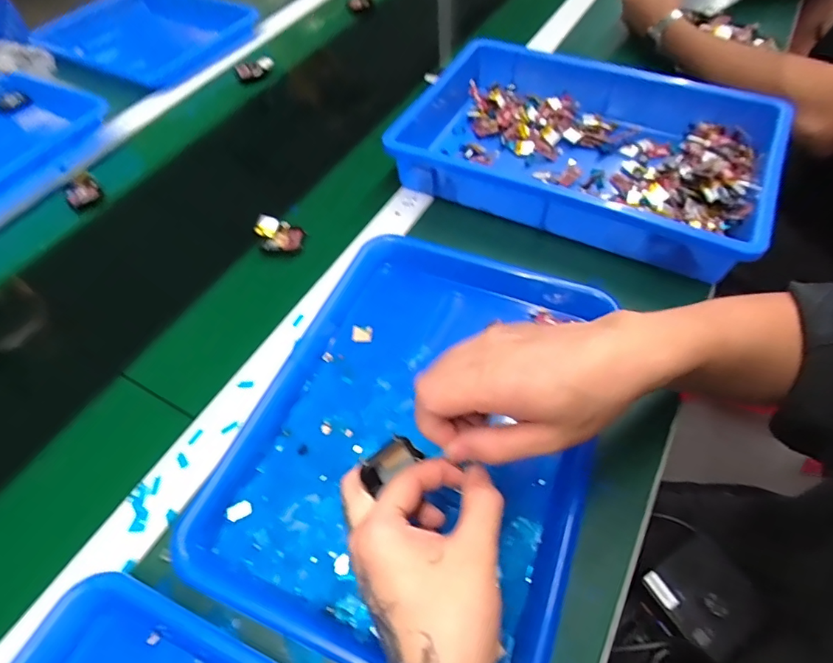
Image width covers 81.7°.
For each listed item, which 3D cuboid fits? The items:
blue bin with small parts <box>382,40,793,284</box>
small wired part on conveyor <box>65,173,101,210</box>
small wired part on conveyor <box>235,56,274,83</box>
[{"bbox_3d":[0.175,-0.215,0.546,0.393,0.067,0.256,22,60,17],"label":"blue bin with small parts"},{"bbox_3d":[-0.407,-0.171,0.588,0.038,0.019,0.033,-37,61,-20],"label":"small wired part on conveyor"},{"bbox_3d":[-0.245,-0.400,0.734,0.056,0.025,0.013,-17,56,-8],"label":"small wired part on conveyor"}]

